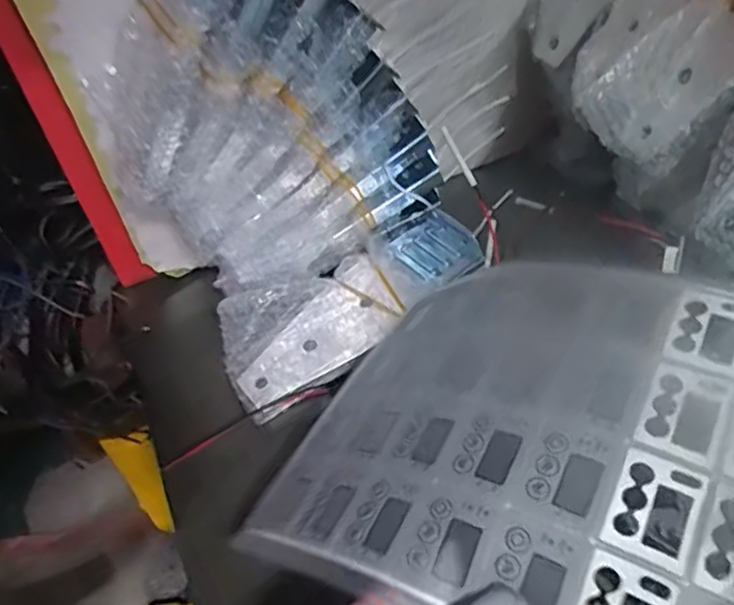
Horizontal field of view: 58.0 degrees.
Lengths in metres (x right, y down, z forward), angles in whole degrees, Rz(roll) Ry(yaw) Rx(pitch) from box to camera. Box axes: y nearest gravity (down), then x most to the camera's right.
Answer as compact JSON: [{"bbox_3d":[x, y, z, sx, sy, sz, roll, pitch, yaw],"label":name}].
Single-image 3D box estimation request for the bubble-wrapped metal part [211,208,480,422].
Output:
[{"bbox_3d":[-0.008,-0.001,0.437,0.185,0.026,0.082,-27,49,-18],"label":"bubble-wrapped metal part"}]

